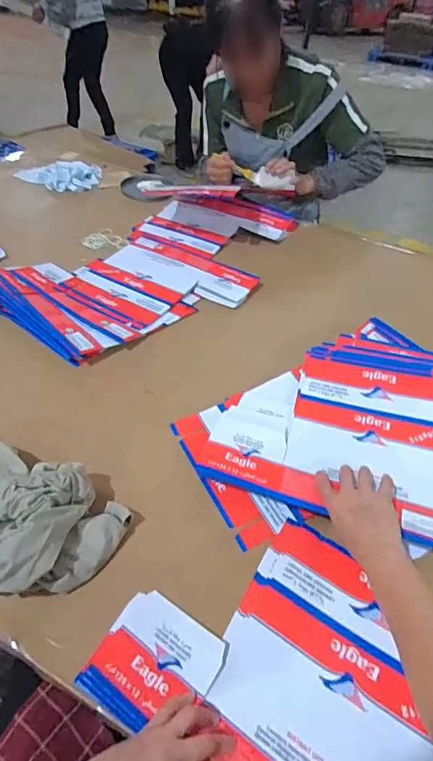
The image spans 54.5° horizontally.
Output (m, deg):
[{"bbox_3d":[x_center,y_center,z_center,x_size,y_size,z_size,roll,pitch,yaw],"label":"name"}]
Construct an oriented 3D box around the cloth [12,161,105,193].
[{"bbox_3d":[-0.509,-0.669,1.368,0.259,0.043,0.160,10,46,5],"label":"cloth"}]

